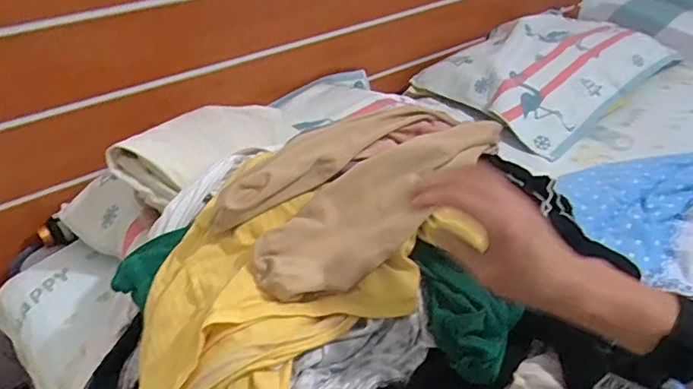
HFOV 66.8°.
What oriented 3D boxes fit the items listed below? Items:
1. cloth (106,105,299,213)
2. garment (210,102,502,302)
[{"bbox_3d":[-0.195,-0.086,0.802,0.136,0.082,0.316,33,34,8],"label":"cloth"},{"bbox_3d":[0.033,-0.019,0.593,0.353,0.078,0.144,-28,47,-32],"label":"garment"}]

